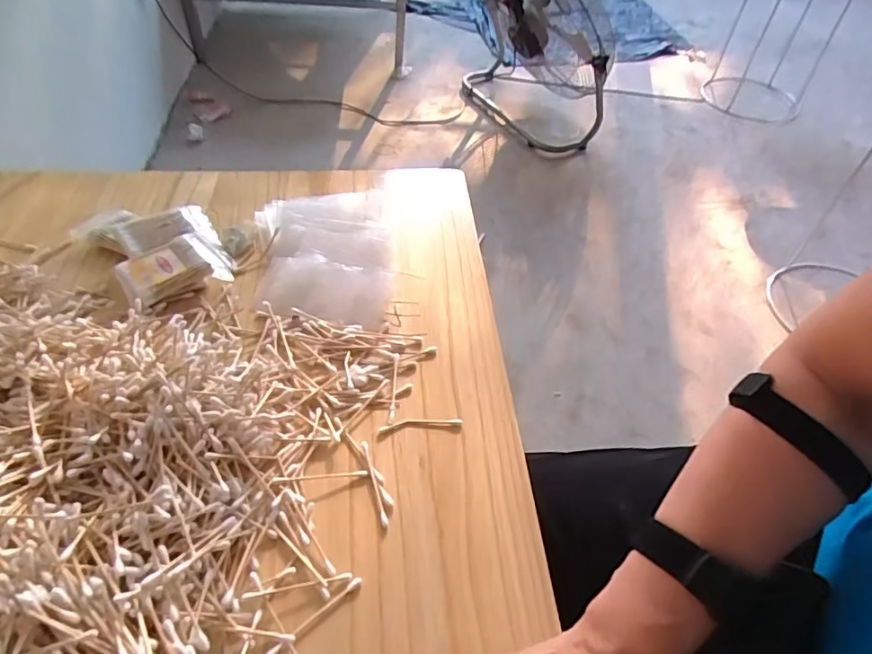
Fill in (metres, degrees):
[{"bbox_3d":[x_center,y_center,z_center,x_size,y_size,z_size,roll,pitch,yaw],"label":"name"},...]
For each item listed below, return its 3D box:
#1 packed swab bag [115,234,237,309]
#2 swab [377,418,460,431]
[{"bbox_3d":[-0.266,-0.058,0.560,0.091,0.026,0.067,-32,58,-29],"label":"packed swab bag"},{"bbox_3d":[-0.013,0.081,0.474,0.070,0.004,0.009,-4,48,-9],"label":"swab"}]

